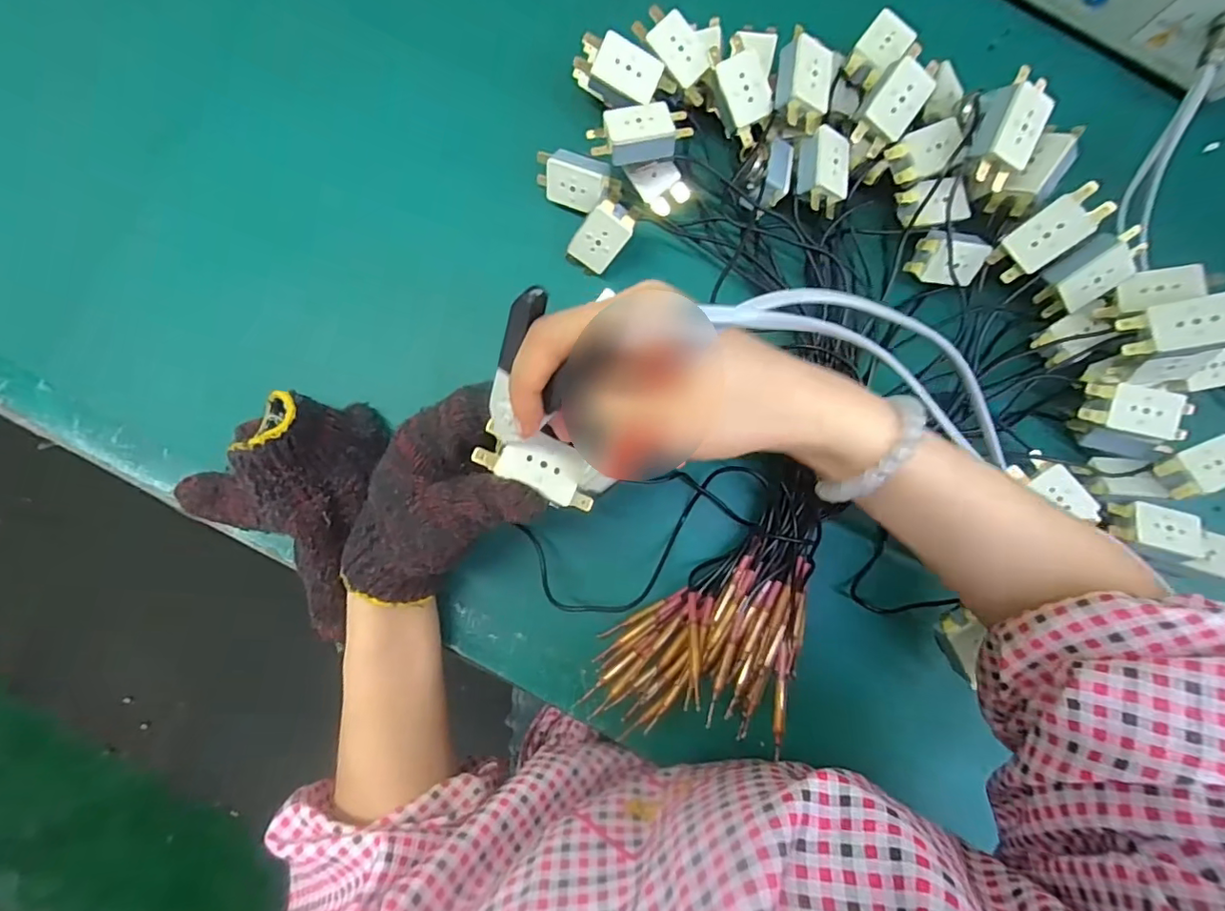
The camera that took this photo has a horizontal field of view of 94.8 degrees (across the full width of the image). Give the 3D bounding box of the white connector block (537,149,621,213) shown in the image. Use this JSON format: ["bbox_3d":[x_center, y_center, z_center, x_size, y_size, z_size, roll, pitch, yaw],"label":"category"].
[{"bbox_3d":[-0.021,-0.178,0.366,0.054,0.031,0.017,25,43,4],"label":"white connector block"}]

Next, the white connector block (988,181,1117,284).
[{"bbox_3d":[0.261,-0.132,0.337,0.026,0.014,0.060,49,132,3],"label":"white connector block"}]

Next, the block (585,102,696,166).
[{"bbox_3d":[0.016,-0.190,0.331,0.058,0.012,0.029,-12,86,-1],"label":"block"}]

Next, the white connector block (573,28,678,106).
[{"bbox_3d":[0.007,-0.230,0.340,0.056,0.020,0.033,25,87,1],"label":"white connector block"}]

